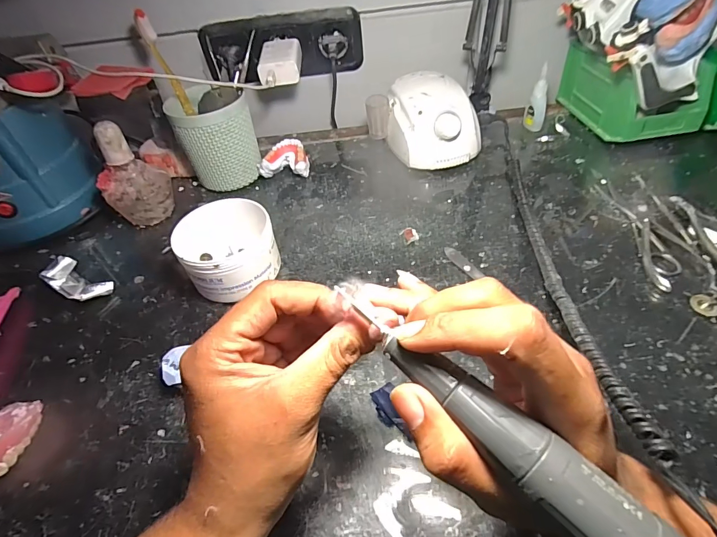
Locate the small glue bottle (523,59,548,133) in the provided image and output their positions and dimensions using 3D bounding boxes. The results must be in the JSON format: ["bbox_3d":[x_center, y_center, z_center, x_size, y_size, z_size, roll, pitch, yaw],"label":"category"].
[{"bbox_3d":[0.246,-0.231,0.540,0.026,0.081,0.020,12,49,17],"label":"small glue bottle"}]

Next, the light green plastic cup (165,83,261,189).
[{"bbox_3d":[-0.181,-0.164,0.512,0.090,0.109,0.087,-4,46,4],"label":"light green plastic cup"}]

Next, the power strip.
[{"bbox_3d":[-0.101,-0.304,0.544,0.213,0.078,0.034,-9,37,-1],"label":"power strip"}]

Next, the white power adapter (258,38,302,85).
[{"bbox_3d":[-0.104,-0.277,0.527,0.053,0.034,0.085,-6,46,2],"label":"white power adapter"}]

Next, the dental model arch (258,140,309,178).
[{"bbox_3d":[-0.097,-0.146,0.536,0.065,0.036,0.050,1,47,8],"label":"dental model arch"}]

